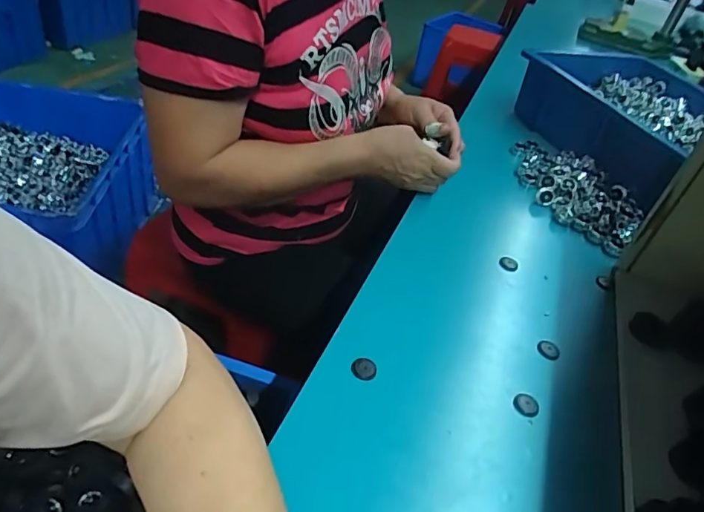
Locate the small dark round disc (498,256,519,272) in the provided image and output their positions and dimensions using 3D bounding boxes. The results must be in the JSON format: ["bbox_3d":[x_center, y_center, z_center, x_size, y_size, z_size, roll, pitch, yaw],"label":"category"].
[{"bbox_3d":[0.179,0.010,0.585,0.022,0.009,0.019,22,41,13],"label":"small dark round disc"}]

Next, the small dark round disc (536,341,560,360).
[{"bbox_3d":[0.188,0.090,0.491,0.021,0.005,0.023,7,40,-5],"label":"small dark round disc"}]

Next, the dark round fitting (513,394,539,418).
[{"bbox_3d":[0.148,0.125,0.433,0.021,0.004,0.020,7,40,-5],"label":"dark round fitting"}]

